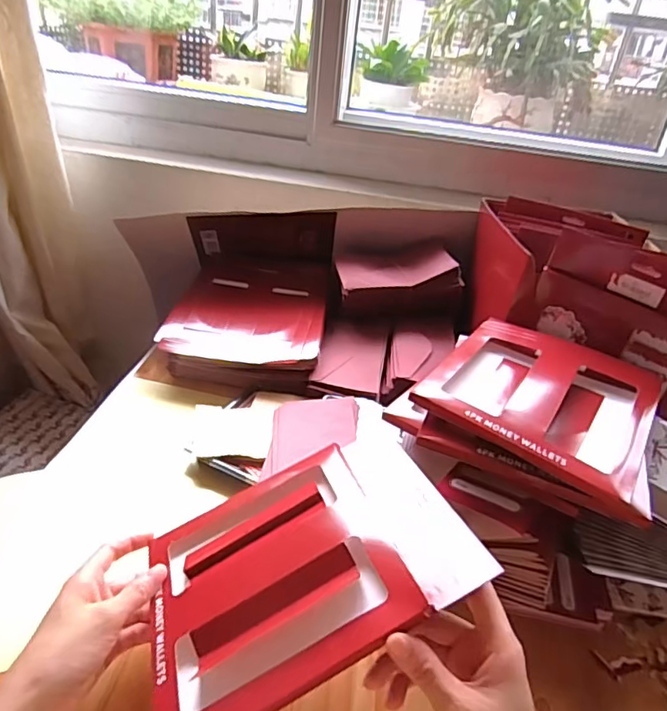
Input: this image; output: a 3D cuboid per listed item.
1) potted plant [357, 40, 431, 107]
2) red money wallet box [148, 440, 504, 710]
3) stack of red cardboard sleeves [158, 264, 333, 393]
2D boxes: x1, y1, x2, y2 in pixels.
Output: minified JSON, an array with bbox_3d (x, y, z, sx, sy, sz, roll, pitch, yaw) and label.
[{"bbox_3d":[0.142,-0.657,1.265,0.130,0.122,0.148,18,34,16],"label":"potted plant"},{"bbox_3d":[-0.026,0.152,0.411,0.233,0.024,0.195,-26,29,-7],"label":"red money wallet box"},{"bbox_3d":[-0.125,-0.051,0.832,0.226,0.087,0.251,10,32,3],"label":"stack of red cardboard sleeves"}]

